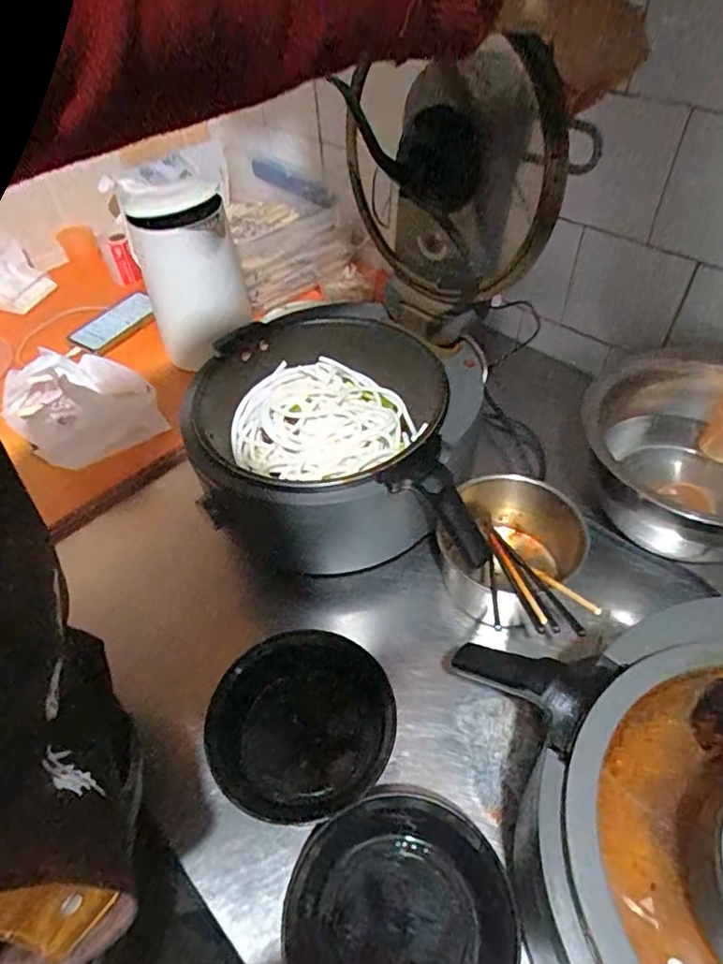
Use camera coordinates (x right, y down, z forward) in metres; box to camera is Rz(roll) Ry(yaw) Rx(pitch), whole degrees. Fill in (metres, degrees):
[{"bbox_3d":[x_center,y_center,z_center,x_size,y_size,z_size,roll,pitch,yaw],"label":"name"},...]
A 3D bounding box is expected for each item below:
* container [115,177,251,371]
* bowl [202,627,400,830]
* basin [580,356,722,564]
[{"bbox_3d":[-0.247,-0.302,0.848,0.135,0.230,0.151,-17,48,-12],"label":"container"},{"bbox_3d":[-0.058,0.225,0.555,0.173,0.041,0.164,-4,47,0],"label":"bowl"},{"bbox_3d":[0.365,-0.022,0.646,0.219,0.139,0.233,-2,47,2],"label":"basin"}]

